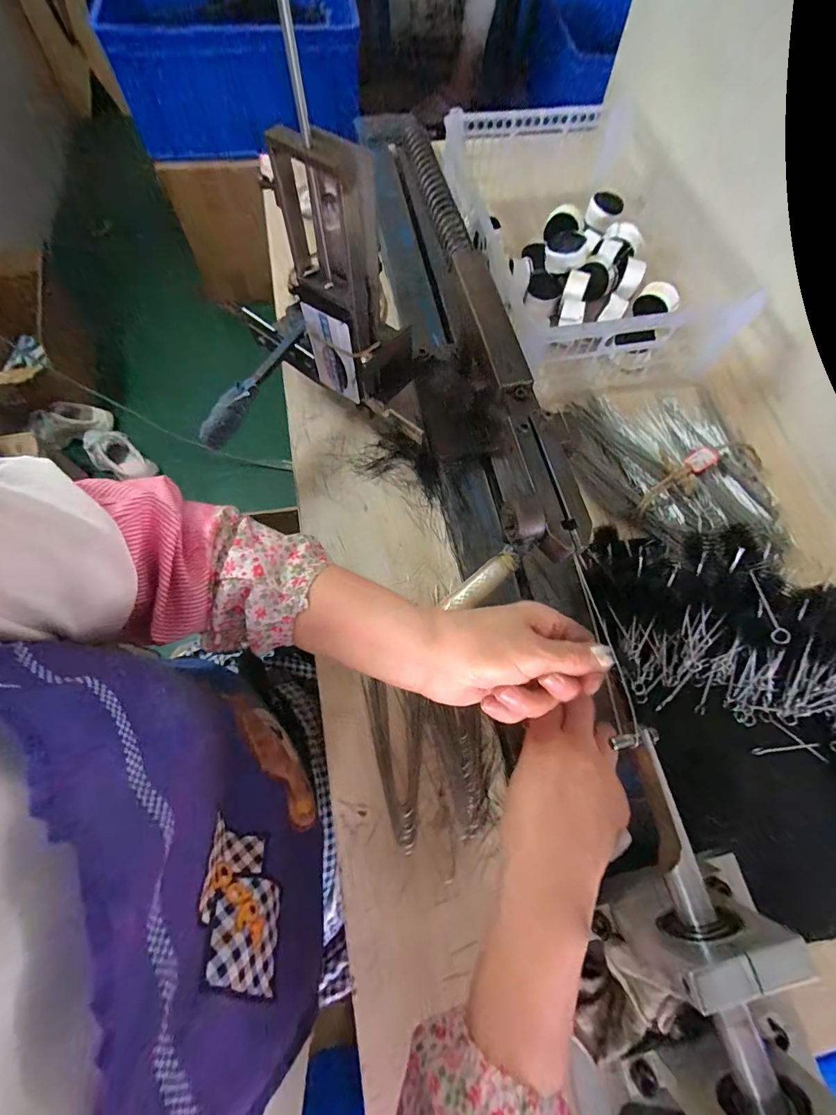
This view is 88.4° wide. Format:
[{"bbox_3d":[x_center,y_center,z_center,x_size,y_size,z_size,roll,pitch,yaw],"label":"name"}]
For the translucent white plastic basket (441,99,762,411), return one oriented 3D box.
[{"bbox_3d":[0.218,-0.403,0.556,0.299,0.106,0.386,-13,69,-8],"label":"translucent white plastic basket"}]

